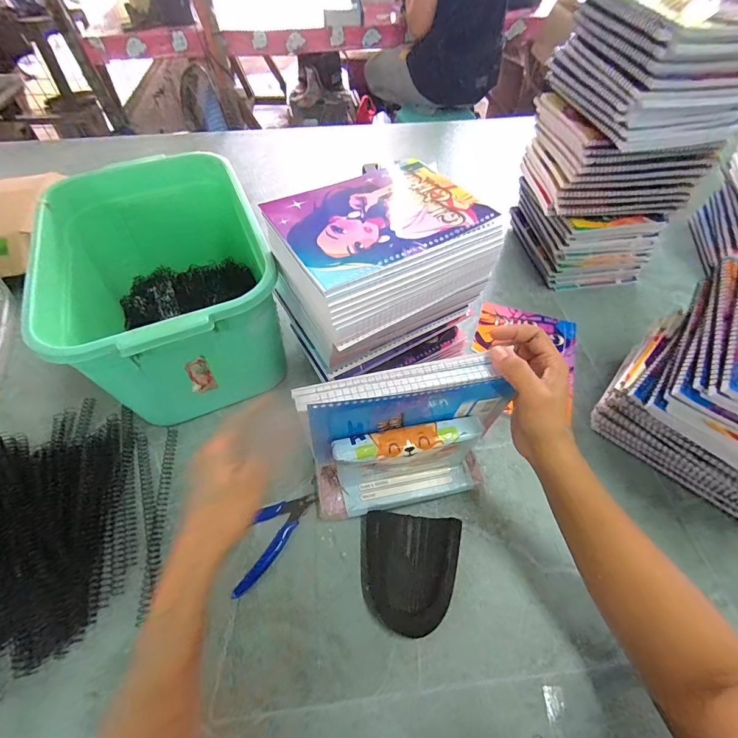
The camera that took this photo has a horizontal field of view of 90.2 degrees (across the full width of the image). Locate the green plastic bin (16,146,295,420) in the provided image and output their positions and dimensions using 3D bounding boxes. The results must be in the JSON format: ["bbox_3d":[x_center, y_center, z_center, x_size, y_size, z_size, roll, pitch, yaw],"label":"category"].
[{"bbox_3d":[-0.259,-0.109,0.497,0.225,0.183,0.344,-20,58,-13],"label":"green plastic bin"}]

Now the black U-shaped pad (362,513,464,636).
[{"bbox_3d":[0.040,0.206,0.375,0.101,0.031,0.102,6,56,4],"label":"black U-shaped pad"}]

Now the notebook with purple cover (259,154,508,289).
[{"bbox_3d":[0.008,-0.157,0.368,0.194,0.007,0.142,-28,60,-18],"label":"notebook with purple cover"}]

